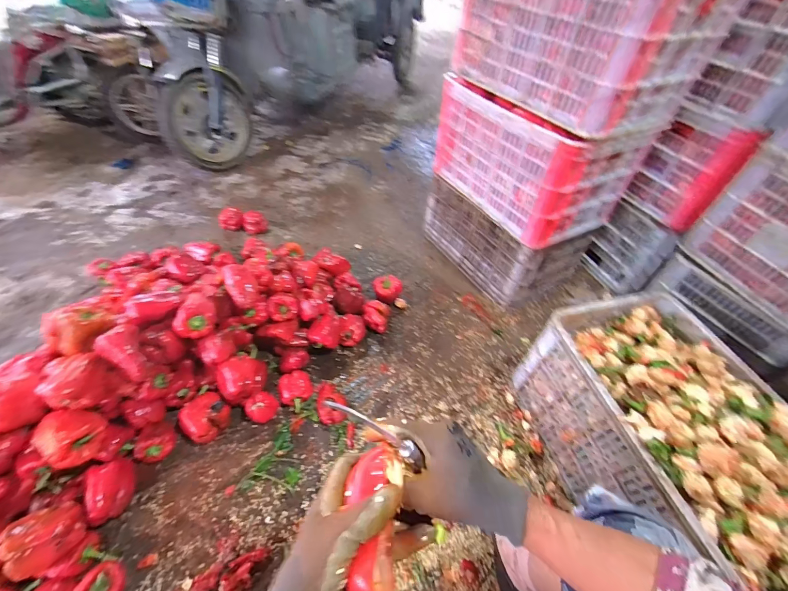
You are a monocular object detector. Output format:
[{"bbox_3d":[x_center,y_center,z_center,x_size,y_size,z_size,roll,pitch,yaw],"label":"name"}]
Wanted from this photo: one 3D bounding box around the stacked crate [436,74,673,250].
[{"bbox_3d":[0.391,-0.424,1.011,0.300,0.289,0.500,-23,54,-23],"label":"stacked crate"}]

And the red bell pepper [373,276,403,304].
[{"bbox_3d":[-0.021,-0.016,1.110,0.088,0.070,0.076,-3,49,-7],"label":"red bell pepper"}]

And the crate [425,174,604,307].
[{"bbox_3d":[0.427,-0.266,1.248,0.424,0.240,0.489,-24,55,-22],"label":"crate"}]

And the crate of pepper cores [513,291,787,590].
[{"bbox_3d":[0.563,0.275,0.715,0.349,0.302,0.512,-10,50,-12],"label":"crate of pepper cores"}]

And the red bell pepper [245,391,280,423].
[{"bbox_3d":[-0.321,0.274,0.832,0.070,0.070,0.070,2,48,-2],"label":"red bell pepper"}]

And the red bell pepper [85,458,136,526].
[{"bbox_3d":[-0.577,0.398,0.699,0.068,0.069,0.108,-15,51,-17],"label":"red bell pepper"}]

